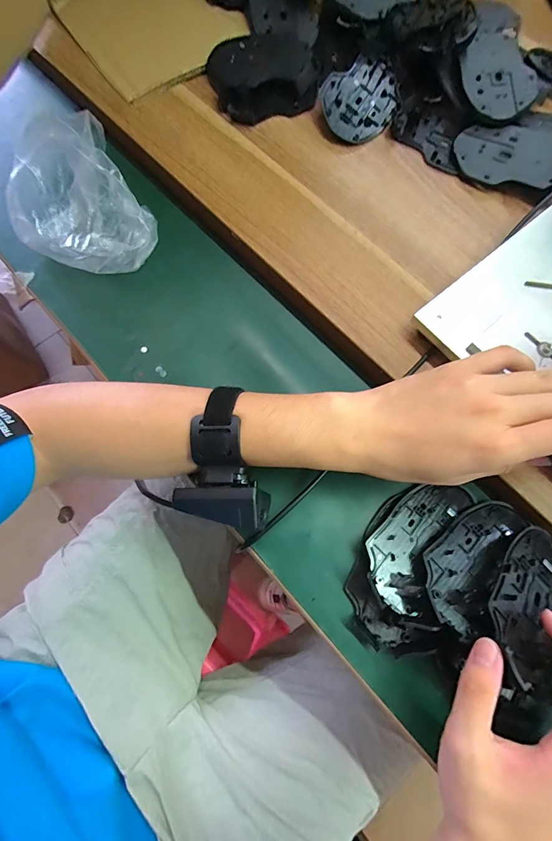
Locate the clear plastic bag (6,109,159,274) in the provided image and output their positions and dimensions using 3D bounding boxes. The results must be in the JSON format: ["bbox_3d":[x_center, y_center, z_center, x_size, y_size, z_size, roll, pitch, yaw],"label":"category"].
[{"bbox_3d":[-0.179,-0.194,0.349,0.118,0.080,0.120,-37,78,-12],"label":"clear plastic bag"}]

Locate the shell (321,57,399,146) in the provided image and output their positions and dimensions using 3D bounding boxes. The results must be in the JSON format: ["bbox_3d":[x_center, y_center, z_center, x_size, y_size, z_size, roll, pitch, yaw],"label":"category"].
[{"bbox_3d":[0.093,-0.358,0.419,0.079,0.020,0.108,19,73,4],"label":"shell"}]

